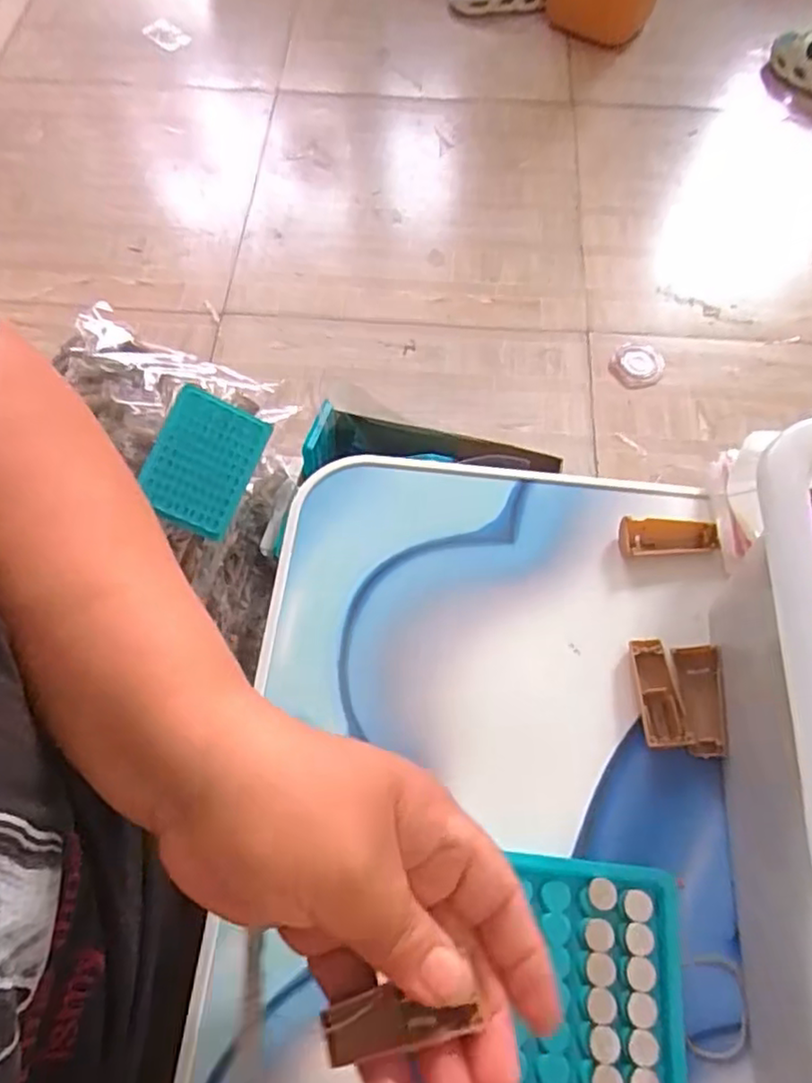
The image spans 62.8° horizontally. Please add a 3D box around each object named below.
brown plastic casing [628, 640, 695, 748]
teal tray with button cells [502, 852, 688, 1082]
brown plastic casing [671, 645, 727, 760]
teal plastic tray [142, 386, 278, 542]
[{"bbox_3d":[0.116,0.070,0.307,0.018,0.010,0.049,-5,65,-3],"label":"brown plastic casing"},{"bbox_3d":[0.060,0.190,0.246,0.091,0.008,0.131,9,65,4],"label":"teal tray with button cells"},{"bbox_3d":[0.137,0.073,0.307,0.018,0.011,0.049,3,65,1],"label":"brown plastic casing"},{"bbox_3d":[-0.201,-0.077,0.660,0.096,0.025,0.128,25,94,-10],"label":"teal plastic tray"}]

